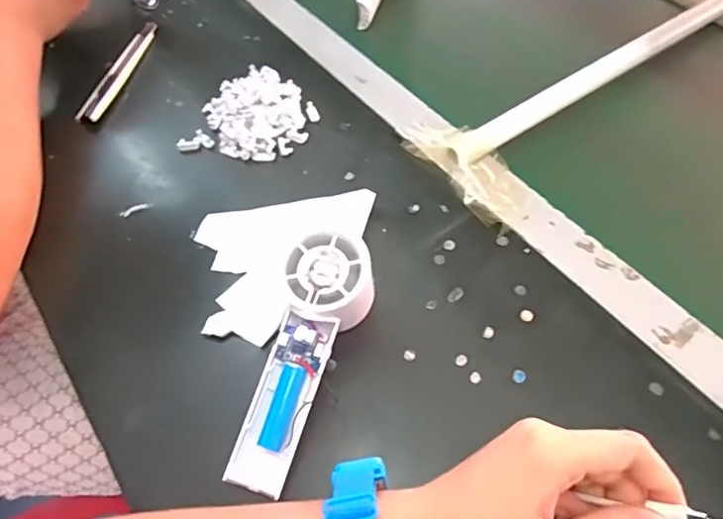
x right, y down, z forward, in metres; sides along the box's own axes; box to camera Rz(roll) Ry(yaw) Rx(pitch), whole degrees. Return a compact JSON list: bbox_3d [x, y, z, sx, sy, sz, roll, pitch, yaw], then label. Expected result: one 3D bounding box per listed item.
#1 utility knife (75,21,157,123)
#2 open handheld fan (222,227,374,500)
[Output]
[{"bbox_3d":[-0.226,-0.179,0.522,0.017,0.014,0.133,11,57,11],"label":"utility knife"},{"bbox_3d":[-0.036,0.061,0.345,0.052,0.050,0.157,18,79,15],"label":"open handheld fan"}]

